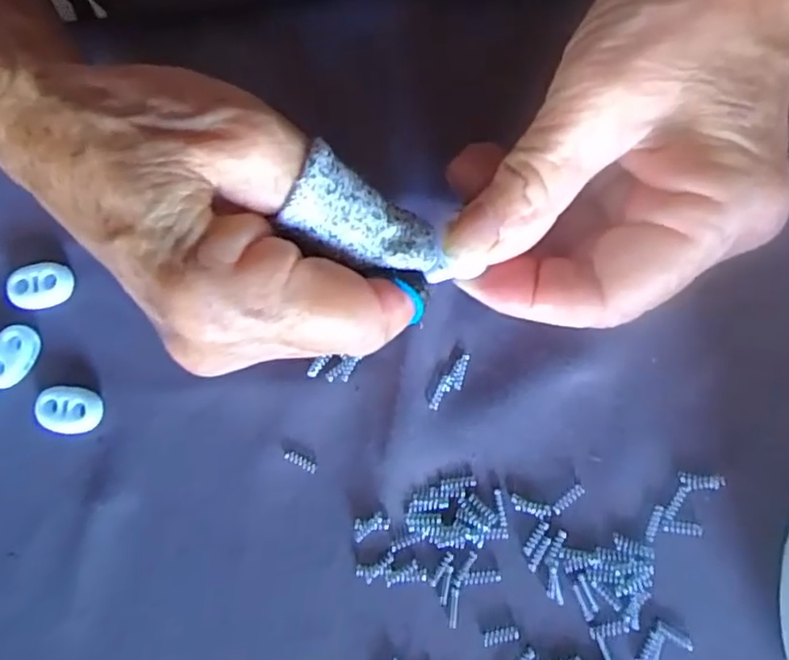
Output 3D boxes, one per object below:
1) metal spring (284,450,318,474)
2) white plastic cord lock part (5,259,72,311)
[{"bbox_3d":[-0.031,0.043,0.208,0.012,0.004,0.004,30,88,6],"label":"metal spring"},{"bbox_3d":[-0.124,-0.016,0.222,0.021,0.007,0.015,-16,84,3],"label":"white plastic cord lock part"}]

